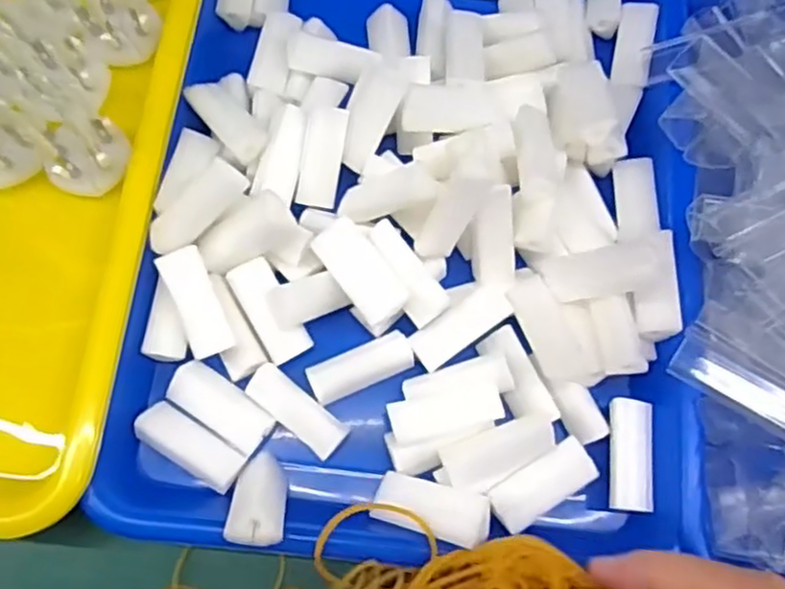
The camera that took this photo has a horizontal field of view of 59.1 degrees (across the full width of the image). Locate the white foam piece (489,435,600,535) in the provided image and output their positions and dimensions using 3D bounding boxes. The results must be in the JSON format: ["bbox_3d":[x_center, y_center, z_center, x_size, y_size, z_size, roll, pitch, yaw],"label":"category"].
[{"bbox_3d":[0.062,0.077,0.283,0.045,0.011,0.020,-31,75,-11],"label":"white foam piece"}]

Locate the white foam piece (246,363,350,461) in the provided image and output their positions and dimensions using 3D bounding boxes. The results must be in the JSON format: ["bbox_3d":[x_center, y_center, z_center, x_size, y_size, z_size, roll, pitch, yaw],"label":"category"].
[{"bbox_3d":[-0.041,0.049,0.293,0.044,0.010,0.017,38,74,10],"label":"white foam piece"}]

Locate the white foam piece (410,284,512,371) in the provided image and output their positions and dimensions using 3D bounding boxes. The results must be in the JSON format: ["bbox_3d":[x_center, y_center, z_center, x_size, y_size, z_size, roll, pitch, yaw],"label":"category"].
[{"bbox_3d":[0.031,0.013,0.301,0.048,0.008,0.018,-35,76,-12],"label":"white foam piece"}]

